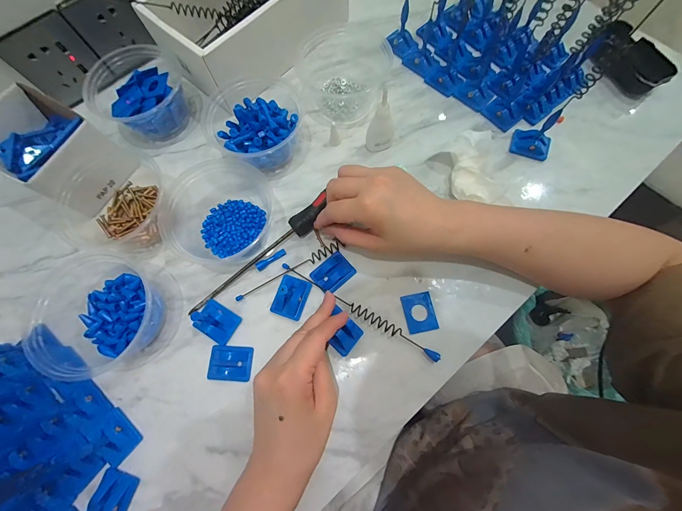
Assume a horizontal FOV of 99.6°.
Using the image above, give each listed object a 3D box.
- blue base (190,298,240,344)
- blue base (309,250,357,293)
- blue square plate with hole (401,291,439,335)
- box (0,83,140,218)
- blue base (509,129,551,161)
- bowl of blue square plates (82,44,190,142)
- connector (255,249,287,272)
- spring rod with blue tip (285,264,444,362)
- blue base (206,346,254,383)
[{"bbox_3d":[-0.135,0.070,0.308,0.044,0.021,0.034,32,77,10],"label":"blue base"},{"bbox_3d":[-0.009,0.019,0.326,0.043,0.006,0.035,-40,76,-9],"label":"blue base"},{"bbox_3d":[0.085,0.062,0.312,0.032,0.004,0.041,-11,74,-2],"label":"blue square plate with hole"},{"bbox_3d":[-0.337,-0.119,0.344,0.128,0.078,0.097,28,76,9],"label":"box"},{"bbox_3d":[0.238,-0.141,0.358,0.044,0.019,0.033,24,76,8],"label":"blue base"},{"bbox_3d":[-0.255,-0.206,0.375,0.111,0.064,0.100,-34,75,-8],"label":"bowl of blue square plates"},{"bbox_3d":[-0.081,0.004,0.333,0.037,0.006,0.009,-35,76,-8],"label":"connector"},{"bbox_3d":[0.018,0.057,0.312,0.191,0.011,0.012,29,77,11],"label":"spring rod with blue tip"},{"bbox_3d":[-0.116,0.112,0.301,0.044,0.005,0.034,3,74,3],"label":"blue base"}]

